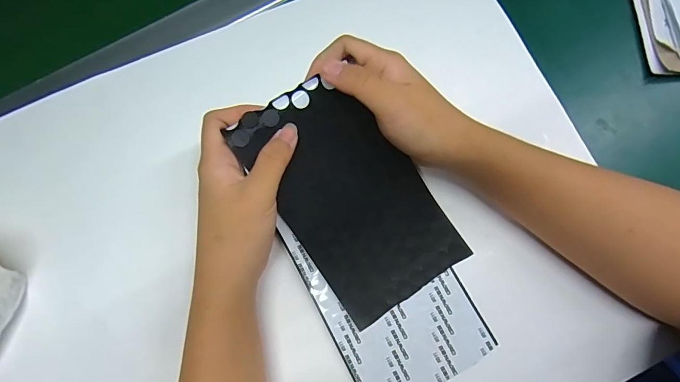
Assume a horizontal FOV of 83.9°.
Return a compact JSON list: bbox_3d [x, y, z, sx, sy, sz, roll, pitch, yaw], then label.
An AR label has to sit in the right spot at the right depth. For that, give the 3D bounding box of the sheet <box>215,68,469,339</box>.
[{"bbox_3d":[0.010,0.004,0.269,0.098,0.013,0.165,-34,99,-3],"label":"sheet"}]

